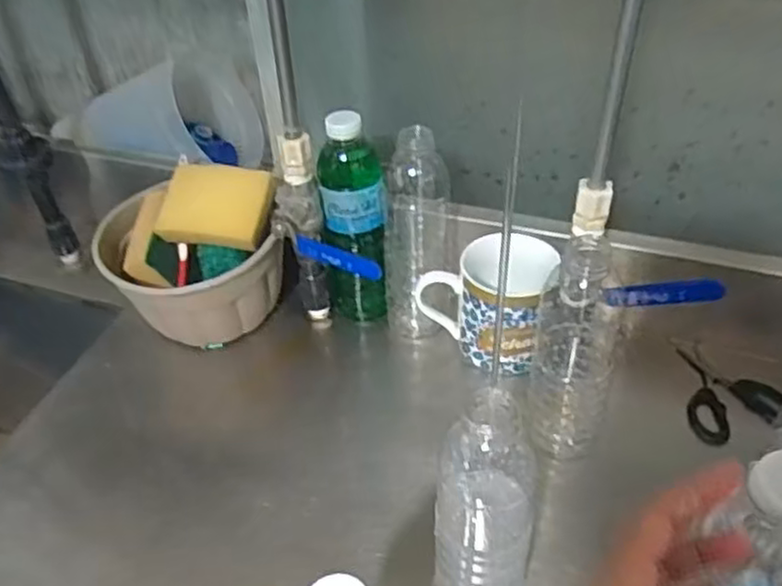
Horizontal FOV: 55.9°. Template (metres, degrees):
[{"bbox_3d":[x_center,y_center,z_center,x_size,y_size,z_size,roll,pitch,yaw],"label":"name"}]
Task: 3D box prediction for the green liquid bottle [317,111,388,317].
[{"bbox_3d":[-0.031,-0.063,0.687,0.064,0.205,0.058,0,42,3],"label":"green liquid bottle"}]

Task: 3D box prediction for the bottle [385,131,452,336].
[{"bbox_3d":[0.025,-0.047,0.668,0.061,0.195,0.071,0,42,3],"label":"bottle"}]

